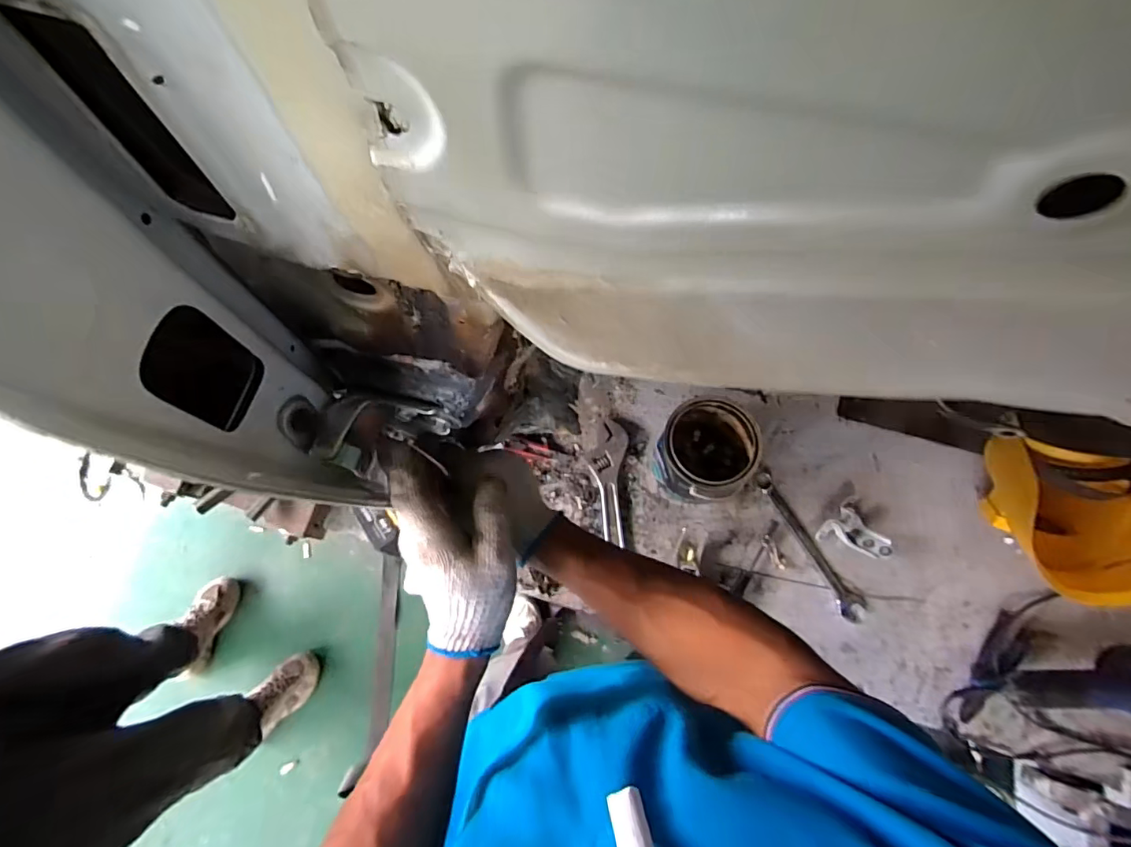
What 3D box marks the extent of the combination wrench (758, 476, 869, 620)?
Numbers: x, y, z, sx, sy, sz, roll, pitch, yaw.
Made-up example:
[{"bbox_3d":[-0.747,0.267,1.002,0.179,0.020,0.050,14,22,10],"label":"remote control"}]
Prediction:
[{"bbox_3d":[0.432,0.213,0.907,0.039,0.013,0.280,-28,74,-7],"label":"combination wrench"}]

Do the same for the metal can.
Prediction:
[{"bbox_3d":[0.243,0.054,0.881,0.155,0.162,0.157,0,72,1],"label":"metal can"}]

